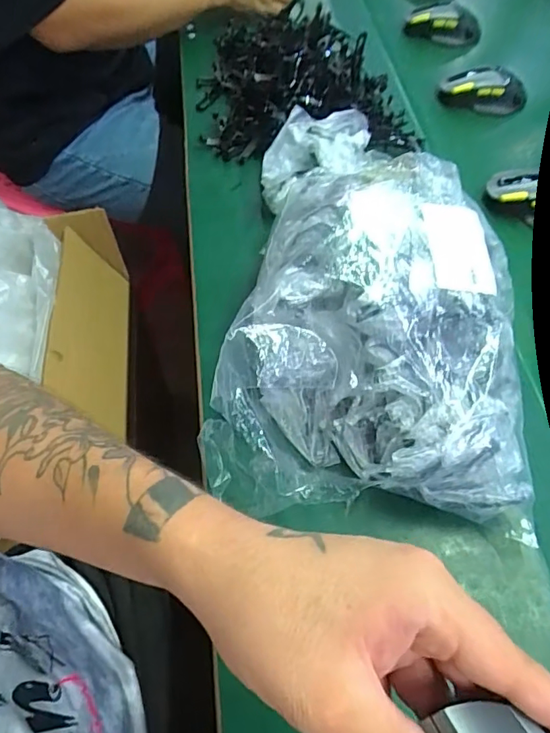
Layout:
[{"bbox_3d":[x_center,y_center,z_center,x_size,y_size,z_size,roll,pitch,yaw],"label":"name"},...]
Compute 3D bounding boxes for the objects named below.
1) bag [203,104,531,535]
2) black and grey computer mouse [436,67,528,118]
[{"bbox_3d":[0.075,-0.039,0.409,0.227,0.137,0.277,4,58,1],"label":"bag"},{"bbox_3d":[0.263,-0.347,0.657,0.107,0.043,0.048,-6,58,-5],"label":"black and grey computer mouse"}]

